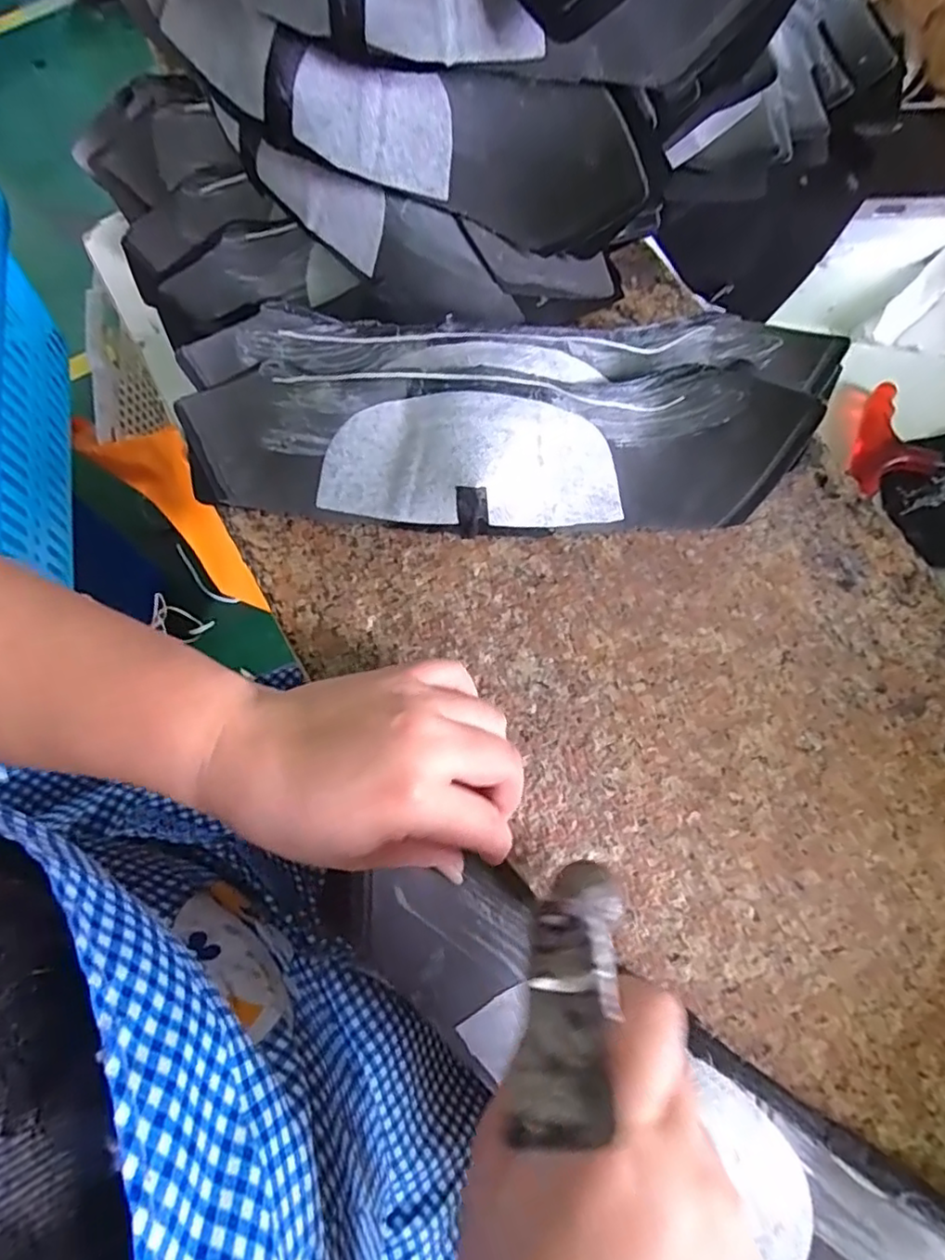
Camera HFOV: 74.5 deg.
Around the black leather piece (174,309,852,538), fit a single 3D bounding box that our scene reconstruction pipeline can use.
[{"bbox_3d":[0.008,-0.102,0.314,0.311,0.058,0.107,1,74,2],"label":"black leather piece"}]

